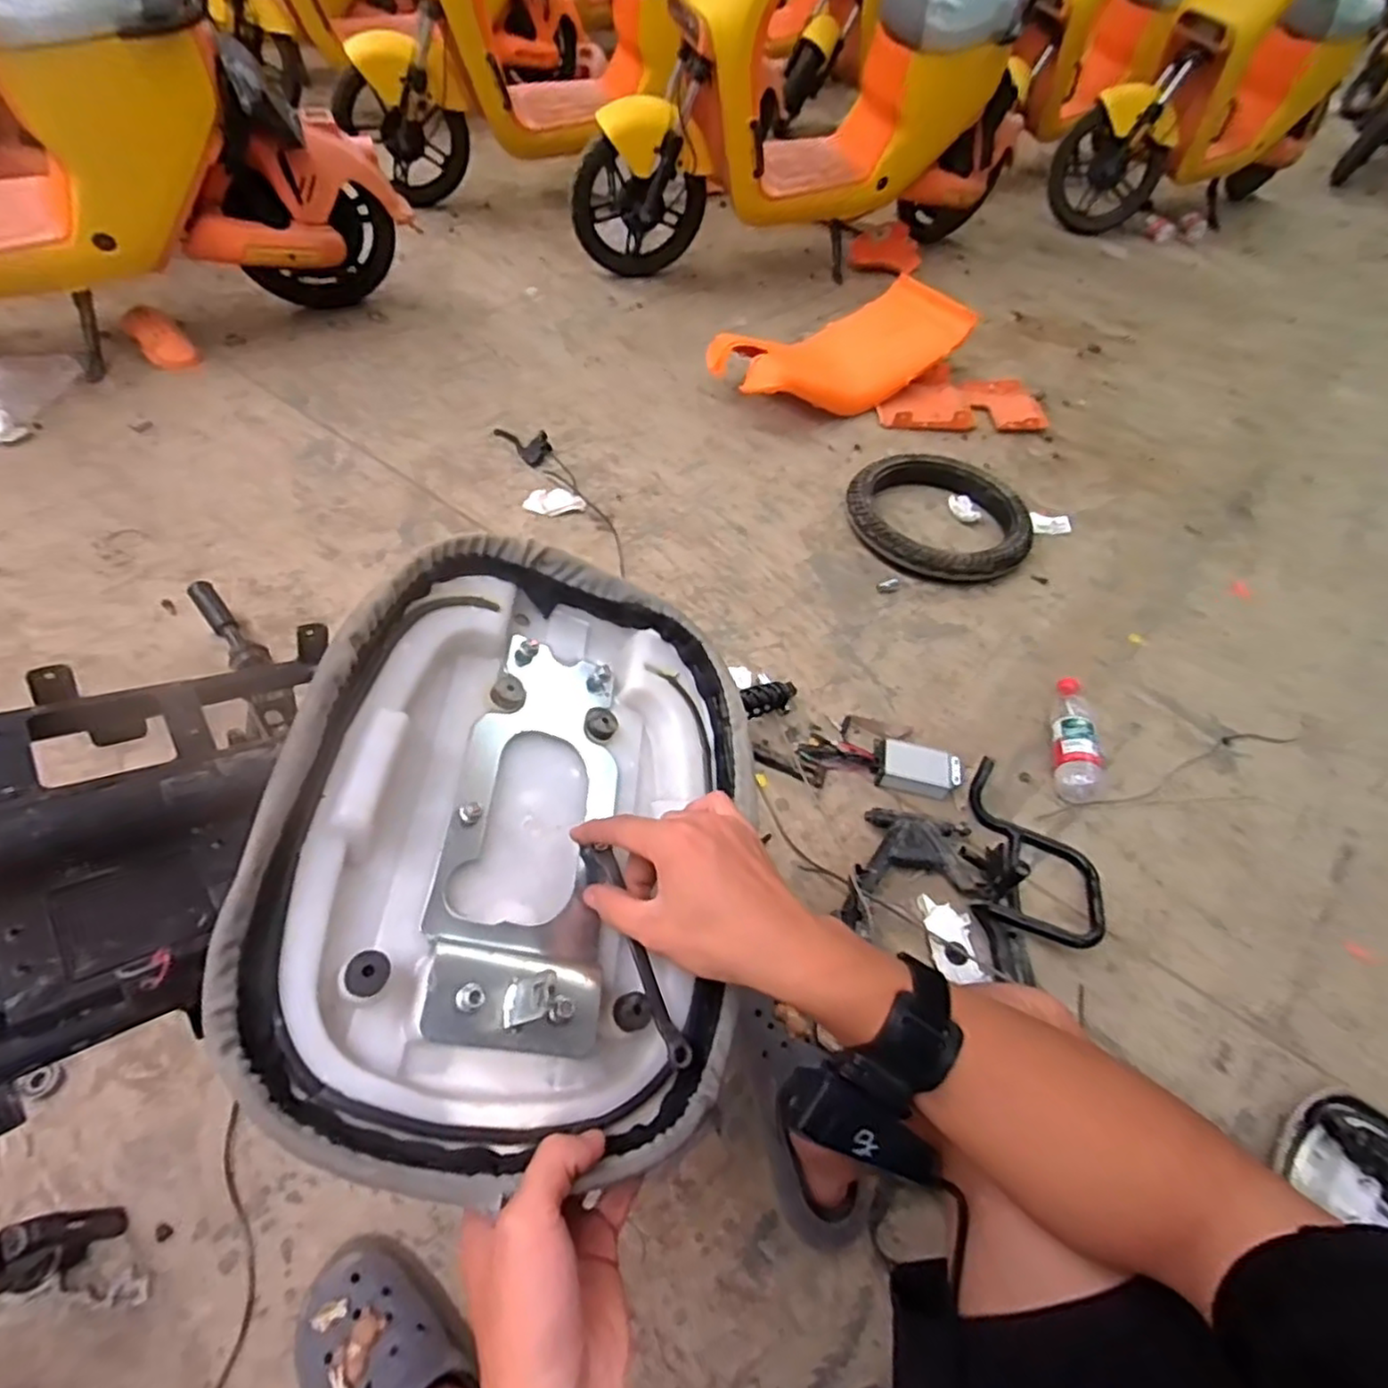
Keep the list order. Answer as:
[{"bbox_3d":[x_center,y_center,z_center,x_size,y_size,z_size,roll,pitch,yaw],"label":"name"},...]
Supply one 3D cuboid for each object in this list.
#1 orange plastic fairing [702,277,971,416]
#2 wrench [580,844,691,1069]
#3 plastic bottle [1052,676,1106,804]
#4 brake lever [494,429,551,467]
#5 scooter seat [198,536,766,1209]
[{"bbox_3d":[0.334,-0.797,1.608,0.564,0.177,0.254,-20,58,-20],"label":"orange plastic fairing"},{"bbox_3d":[-0.033,0.149,0.405,0.017,0.009,0.131,-20,67,-18],"label":"wrench"},{"bbox_3d":[0.608,0.060,1.102,0.081,0.059,0.232,9,52,1],"label":"plastic bottle"},{"bbox_3d":[-0.358,-0.543,1.483,0.072,0.031,0.163,-31,63,-24],"label":"brake lever"},{"bbox_3d":[-0.101,0.081,0.430,0.280,0.110,0.366,29,50,-26],"label":"scooter seat"}]

